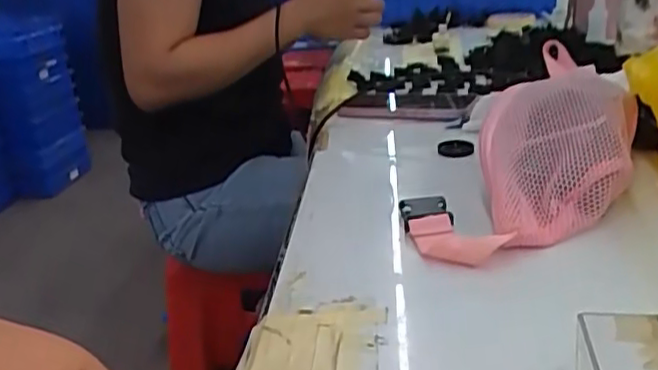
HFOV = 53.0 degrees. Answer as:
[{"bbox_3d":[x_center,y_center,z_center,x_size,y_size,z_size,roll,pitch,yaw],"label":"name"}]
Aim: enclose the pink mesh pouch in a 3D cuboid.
[{"bbox_3d":[0.172,-0.032,0.535,0.131,0.035,0.295,12,45,36],"label":"pink mesh pouch"}]

